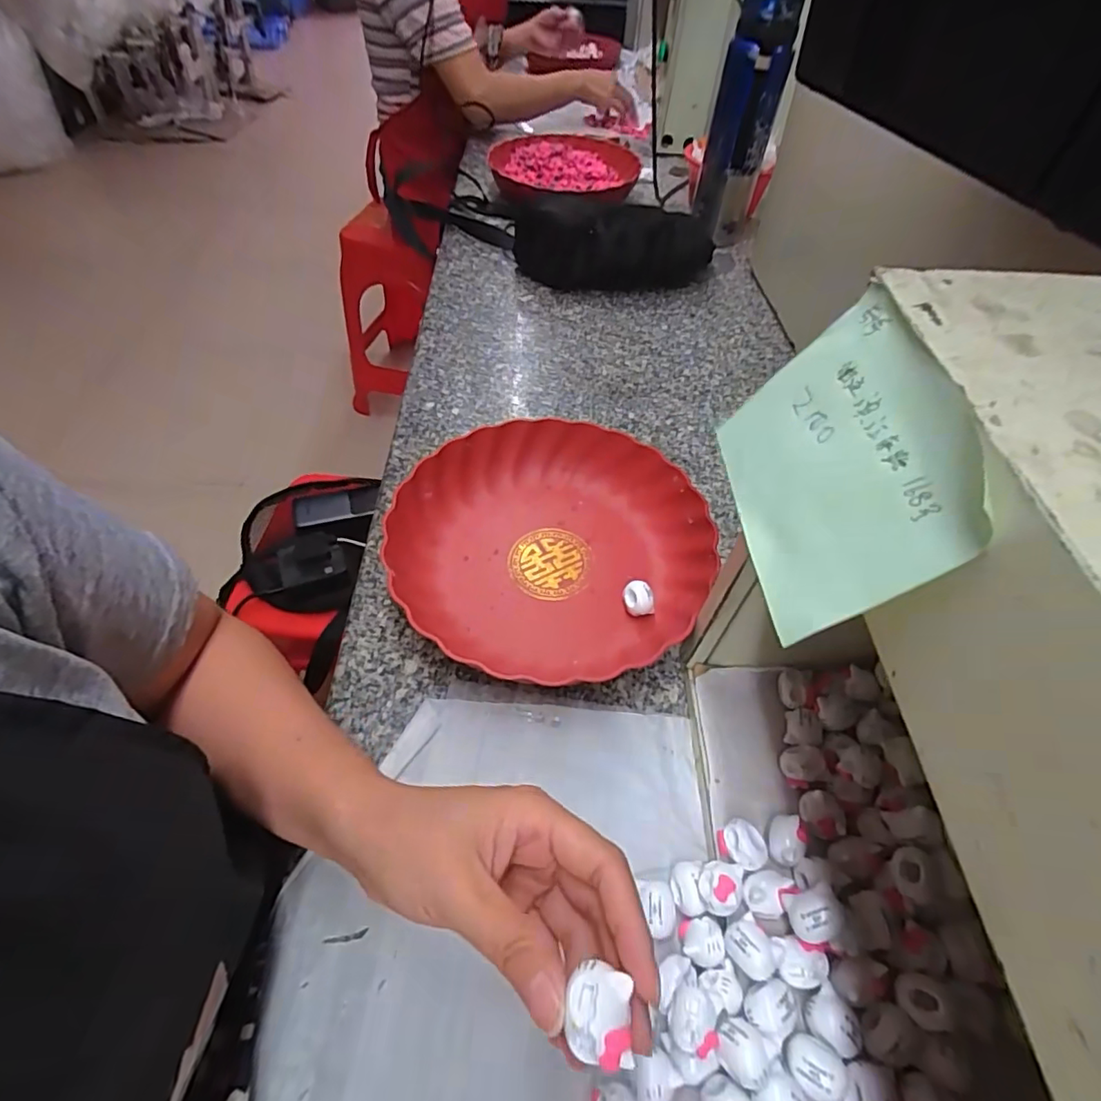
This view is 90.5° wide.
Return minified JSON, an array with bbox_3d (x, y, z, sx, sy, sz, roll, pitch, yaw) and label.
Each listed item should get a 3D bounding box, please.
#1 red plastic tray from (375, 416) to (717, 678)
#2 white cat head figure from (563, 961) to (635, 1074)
[{"bbox_3d":[0.002,-0.010,0.430,0.241,0.047,0.222,14,53,10],"label":"red plastic tray"},{"bbox_3d":[0.015,0.147,0.171,0.020,0.009,0.023,5,52,4],"label":"white cat head figure"}]

